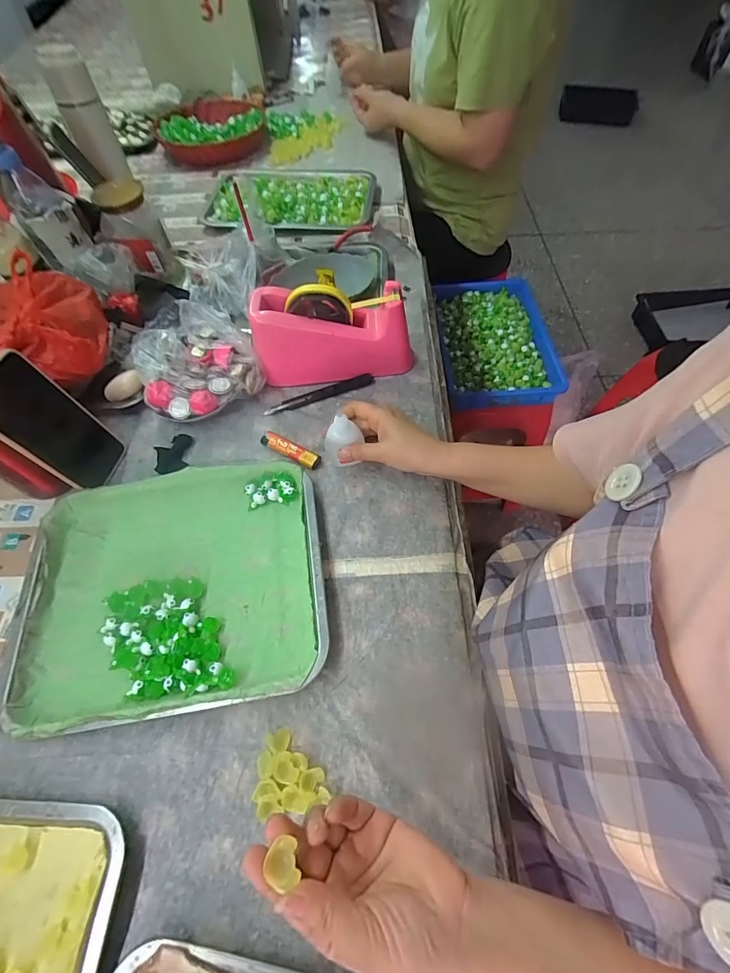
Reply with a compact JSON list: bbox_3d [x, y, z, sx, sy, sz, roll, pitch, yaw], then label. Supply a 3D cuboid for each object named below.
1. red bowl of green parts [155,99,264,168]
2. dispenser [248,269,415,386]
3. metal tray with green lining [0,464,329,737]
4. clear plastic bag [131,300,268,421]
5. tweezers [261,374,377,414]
[{"bbox_3d":[-0.338,-0.804,0.913,0.224,0.051,0.228,-1,61,2],"label":"red bowl of green parts"},{"bbox_3d":[-0.040,-0.197,0.519,0.193,0.122,0.062,-2,61,1],"label":"dispenser"},{"bbox_3d":[-0.192,0.097,0.419,0.294,0.022,0.241,-8,61,-3],"label":"metal tray with green lining"},{"bbox_3d":[-0.218,-0.158,0.529,0.144,0.081,0.139,-28,63,-13],"label":"clear plastic bag"},{"bbox_3d":[-0.060,-0.124,0.543,0.148,0.011,0.021,-19,62,-8],"label":"tweezers"}]

